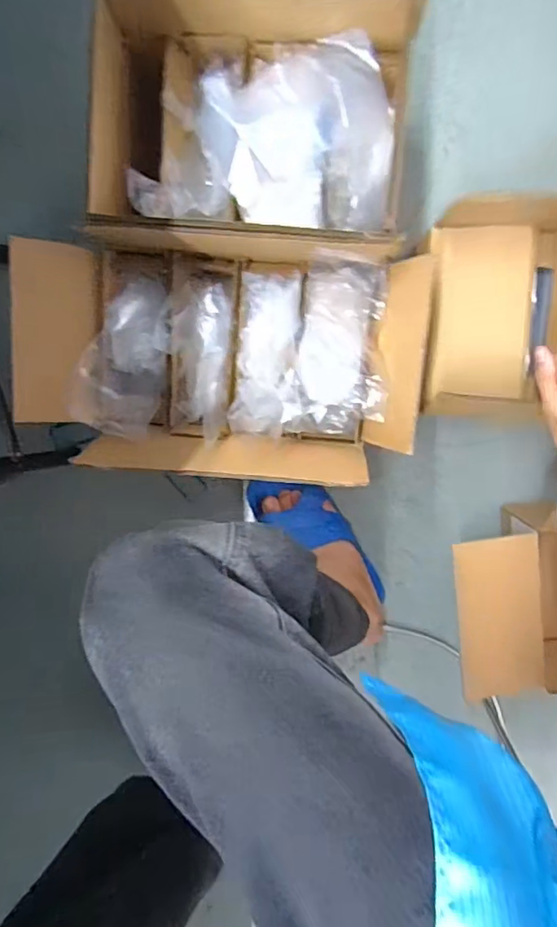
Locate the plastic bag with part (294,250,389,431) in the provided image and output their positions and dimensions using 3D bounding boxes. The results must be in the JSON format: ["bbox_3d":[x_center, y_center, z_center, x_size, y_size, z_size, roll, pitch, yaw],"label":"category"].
[{"bbox_3d":[0.068,-0.123,0.601,0.096,0.056,0.183,4,99,3],"label":"plastic bag with part"}]

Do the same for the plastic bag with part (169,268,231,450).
[{"bbox_3d":[-0.085,-0.121,0.625,0.066,0.055,0.185,5,99,3],"label":"plastic bag with part"}]

